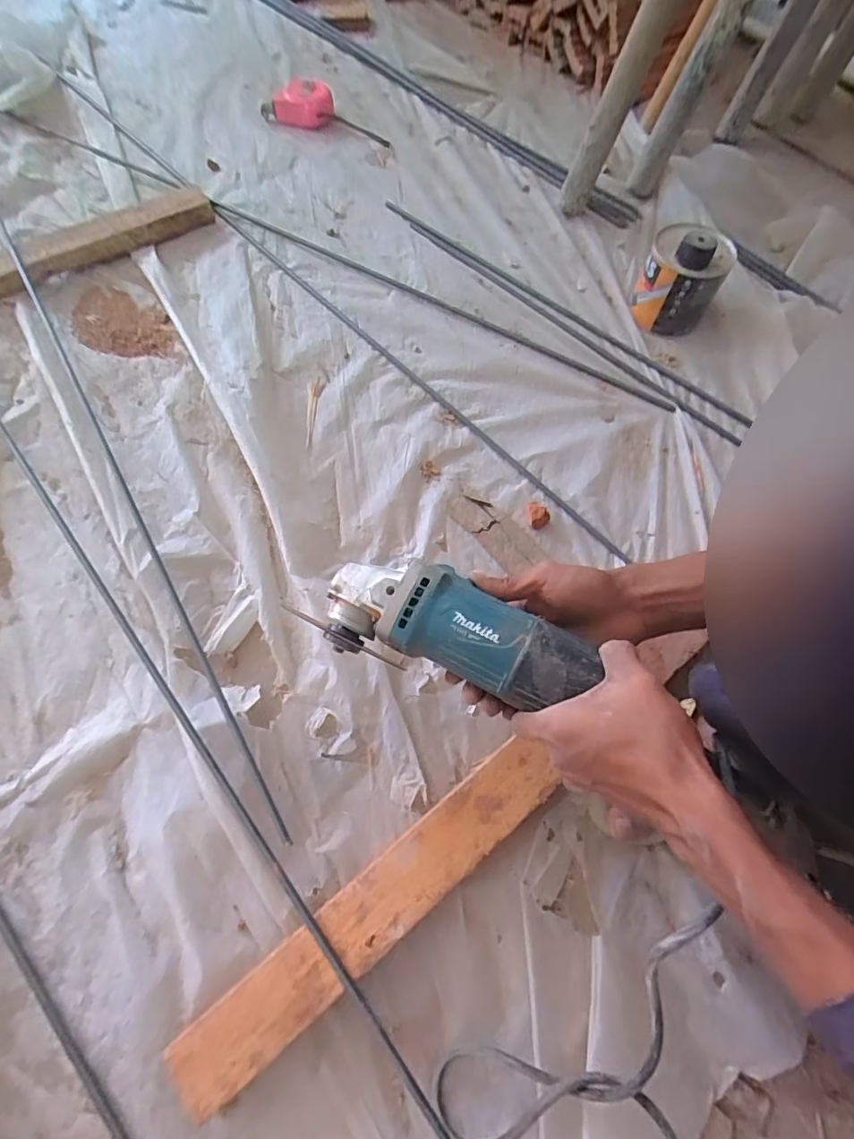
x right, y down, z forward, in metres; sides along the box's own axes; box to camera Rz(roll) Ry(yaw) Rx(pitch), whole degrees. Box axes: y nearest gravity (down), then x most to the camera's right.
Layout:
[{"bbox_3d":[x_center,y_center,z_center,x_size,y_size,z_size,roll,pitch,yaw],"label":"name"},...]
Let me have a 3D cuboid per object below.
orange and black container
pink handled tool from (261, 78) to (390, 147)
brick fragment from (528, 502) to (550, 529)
[{"bbox_3d":[0.321,-0.368,0.651,0.095,0.103,0.081,31,69,12],"label":"orange and black container"},{"bbox_3d":[-0.177,-0.820,0.900,0.243,0.054,0.071,20,67,8],"label":"pink handled tool"},{"bbox_3d":[0.122,-0.060,0.567,0.026,0.017,0.025,0,66,-1],"label":"brick fragment"}]

